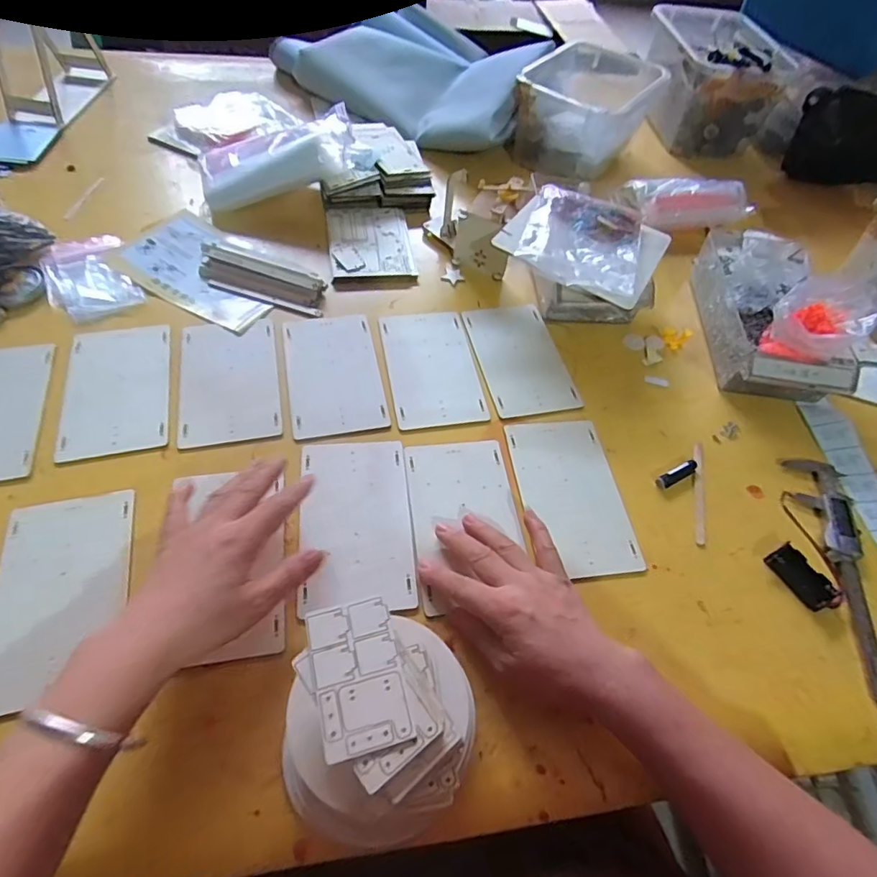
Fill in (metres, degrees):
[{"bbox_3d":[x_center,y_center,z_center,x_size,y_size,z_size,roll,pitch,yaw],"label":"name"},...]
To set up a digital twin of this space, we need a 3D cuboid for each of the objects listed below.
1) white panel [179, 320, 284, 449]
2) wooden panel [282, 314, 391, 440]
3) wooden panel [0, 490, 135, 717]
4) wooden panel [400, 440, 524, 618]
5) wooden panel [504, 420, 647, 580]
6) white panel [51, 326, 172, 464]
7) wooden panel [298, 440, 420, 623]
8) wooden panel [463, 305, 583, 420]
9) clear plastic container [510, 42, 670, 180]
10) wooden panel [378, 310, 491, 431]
[{"bbox_3d":[-0.225,-0.065,0.551,0.099,0.004,0.164,-9,57,-11],"label":"white panel"},{"bbox_3d":[-0.117,-0.076,0.564,0.098,0.004,0.167,-9,57,-12],"label":"wooden panel"},{"bbox_3d":[-0.303,0.121,0.412,0.099,0.004,0.165,-10,57,-12],"label":"wooden panel"},{"bbox_3d":[0.025,0.073,0.483,0.100,0.005,0.168,-3,55,-9],"label":"wooden panel"},{"bbox_3d":[0.131,0.054,0.512,0.099,0.008,0.170,-5,58,-7],"label":"wooden panel"},{"bbox_3d":[-0.332,-0.054,0.529,0.099,0.005,0.168,-10,57,-12],"label":"white panel"},{"bbox_3d":[-0.075,0.074,0.472,0.099,0.005,0.165,-3,56,-8],"label":"wooden panel"},{"bbox_3d":[0.095,-0.098,0.607,0.100,0.008,0.172,-9,57,-11],"label":"wooden panel"},{"bbox_3d":[0.241,-0.544,0.859,0.199,0.127,0.262,25,57,12],"label":"clear plastic container"},{"bbox_3d":[-0.008,-0.085,0.583,0.099,0.004,0.166,-7,57,-10],"label":"wooden panel"}]

